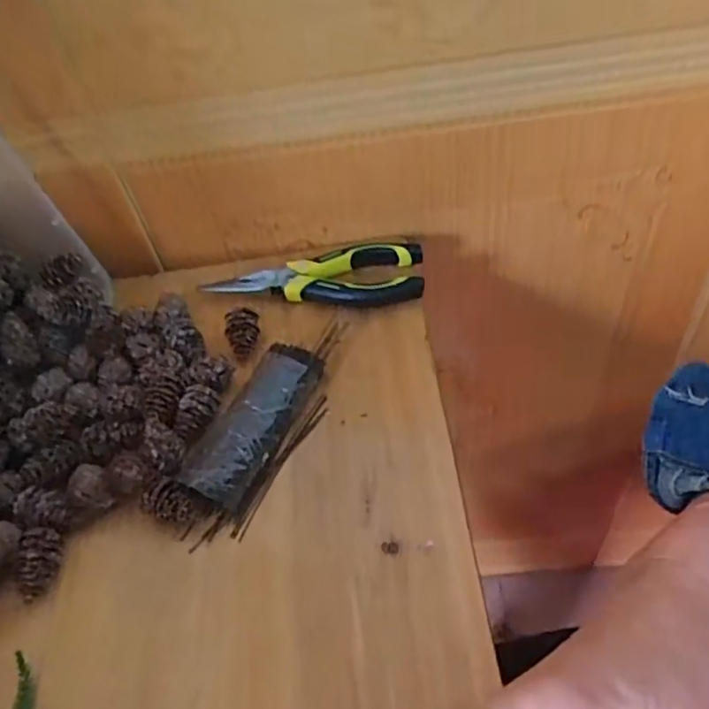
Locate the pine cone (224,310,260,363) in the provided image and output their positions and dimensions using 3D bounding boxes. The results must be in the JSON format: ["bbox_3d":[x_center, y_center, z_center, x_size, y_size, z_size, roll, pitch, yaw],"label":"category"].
[{"bbox_3d":[-0.074,-0.016,0.407,0.021,0.016,0.030,-11,49,1],"label":"pine cone"}]

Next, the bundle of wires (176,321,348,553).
[{"bbox_3d":[-0.052,0.036,0.358,0.045,0.022,0.149,17,55,23],"label":"bundle of wires"}]

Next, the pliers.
[{"bbox_3d":[-0.028,-0.056,0.434,0.151,0.012,0.050,-4,49,7],"label":"pliers"}]

